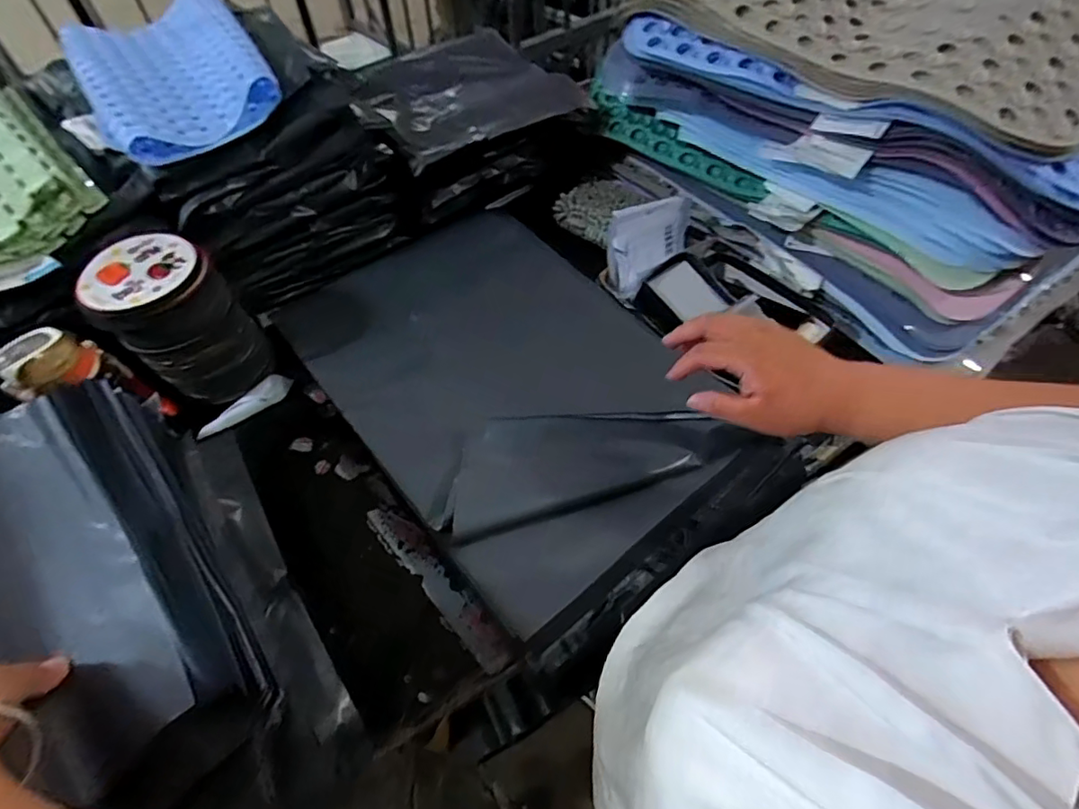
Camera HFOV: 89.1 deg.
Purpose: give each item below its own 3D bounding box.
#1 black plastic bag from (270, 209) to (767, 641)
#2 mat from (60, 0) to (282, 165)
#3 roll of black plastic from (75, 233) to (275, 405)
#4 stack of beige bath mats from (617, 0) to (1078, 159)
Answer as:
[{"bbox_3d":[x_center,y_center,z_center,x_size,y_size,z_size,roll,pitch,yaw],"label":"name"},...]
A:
[{"bbox_3d":[-0.040,-0.053,0.731,0.407,0.058,0.559,-35,61,-22],"label":"black plastic bag"},{"bbox_3d":[-0.501,-0.463,0.747,0.217,0.062,0.362,-30,59,-19],"label":"mat"},{"bbox_3d":[-0.457,-0.102,0.712,0.136,0.185,0.127,-1,54,1],"label":"roll of black plastic"},{"bbox_3d":[0.449,-0.562,0.736,0.636,0.057,0.354,40,78,23],"label":"stack of beige bath mats"}]

